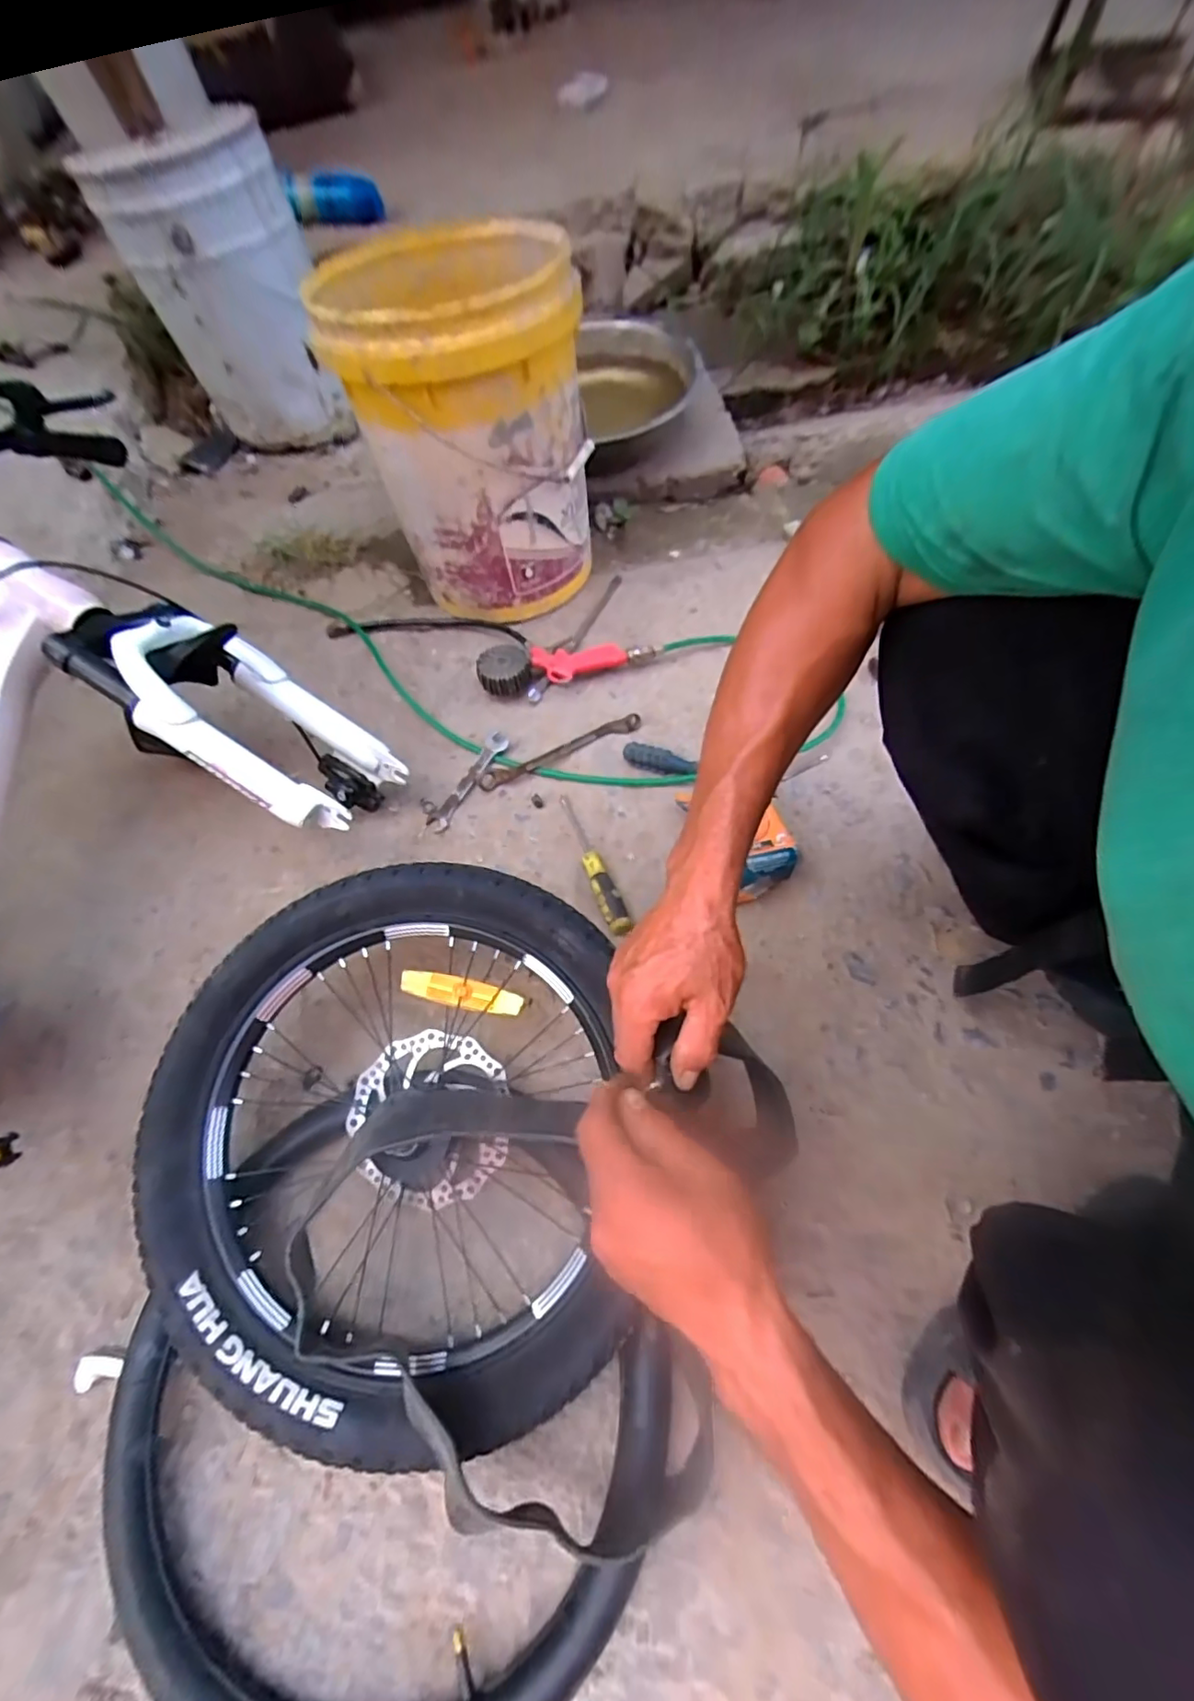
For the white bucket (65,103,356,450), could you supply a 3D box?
[{"bbox_3d":[-0.653,-1.008,1.066,0.292,0.400,0.317,-25,63,-8],"label":"white bucket"}]

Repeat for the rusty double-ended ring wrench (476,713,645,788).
[{"bbox_3d":[-0.048,-0.132,0.772,0.226,0.017,0.029,-23,63,-9],"label":"rusty double-ended ring wrench"}]

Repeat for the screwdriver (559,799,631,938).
[{"bbox_3d":[-0.007,0.010,0.682,0.024,0.026,0.194,-20,62,-7],"label":"screwdriver"}]

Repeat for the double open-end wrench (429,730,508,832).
[{"bbox_3d":[-0.168,-0.095,0.767,0.031,0.008,0.163,22,65,15],"label":"double open-end wrench"}]

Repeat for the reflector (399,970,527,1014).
[{"bbox_3d":[-0.120,0.127,0.524,0.108,0.007,0.025,12,75,-2],"label":"reflector"}]

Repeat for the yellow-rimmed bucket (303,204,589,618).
[{"bbox_3d":[-0.165,-0.575,0.816,0.290,0.369,0.327,-11,61,-2],"label":"yellow-rimmed bucket"}]

